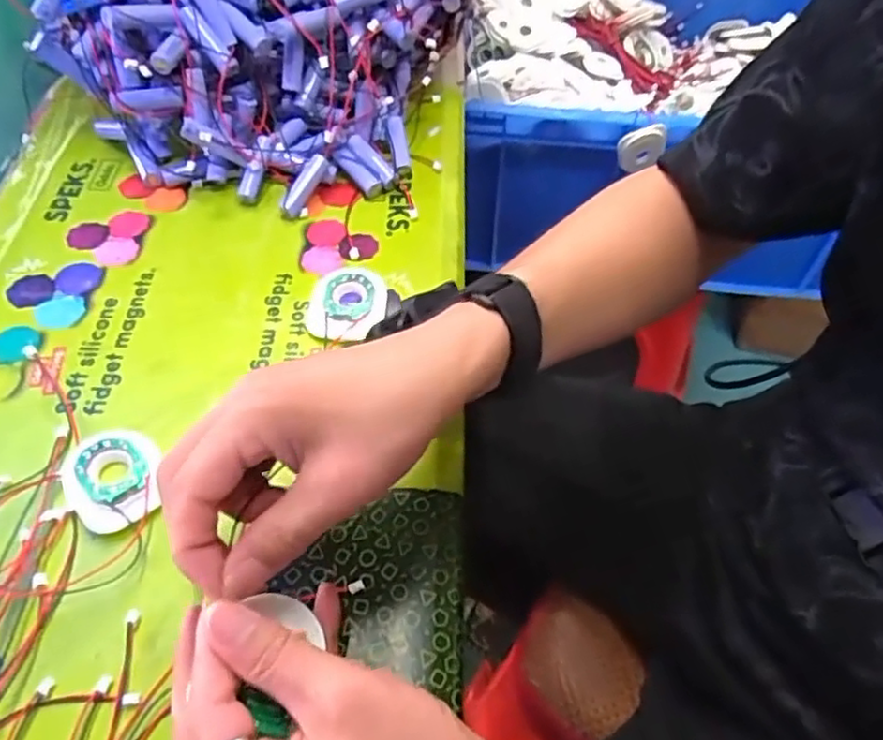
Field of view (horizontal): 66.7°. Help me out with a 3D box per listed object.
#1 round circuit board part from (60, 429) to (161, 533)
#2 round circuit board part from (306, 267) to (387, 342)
[{"bbox_3d":[-0.173,0.057,0.356,0.047,0.009,0.058,-31,59,-21],"label":"round circuit board part"},{"bbox_3d":[-0.061,-0.043,0.435,0.049,0.006,0.061,2,54,2],"label":"round circuit board part"}]

